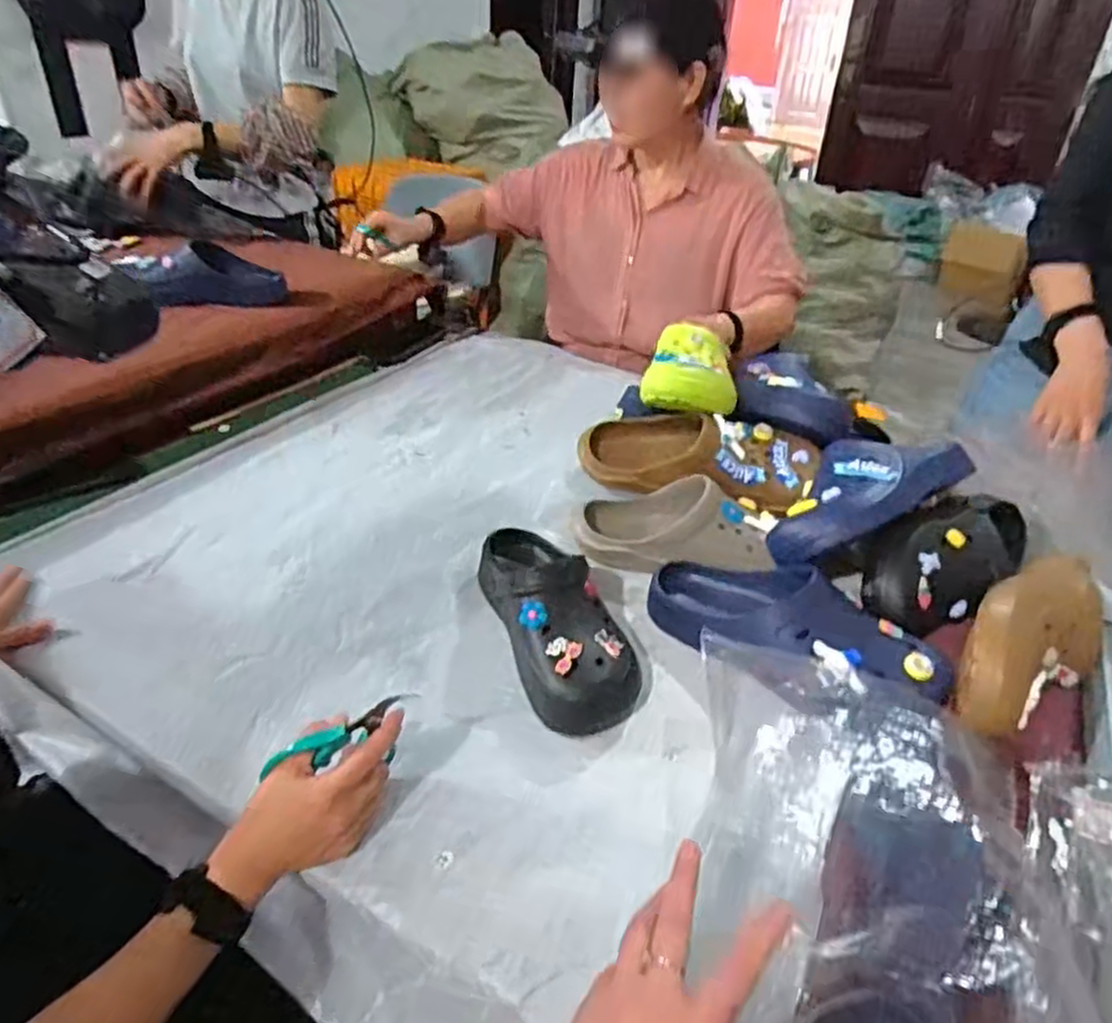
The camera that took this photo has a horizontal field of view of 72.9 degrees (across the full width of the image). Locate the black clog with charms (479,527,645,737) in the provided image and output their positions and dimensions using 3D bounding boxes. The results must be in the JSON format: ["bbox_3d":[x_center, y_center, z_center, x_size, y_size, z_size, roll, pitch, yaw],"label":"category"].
[{"bbox_3d":[-0.008,0.091,0.737,0.102,0.083,0.257,-11,37,-21],"label":"black clog with charms"}]

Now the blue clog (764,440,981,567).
[{"bbox_3d":[0.336,-0.023,0.814,0.261,0.082,0.119,-25,43,-35],"label":"blue clog"}]

